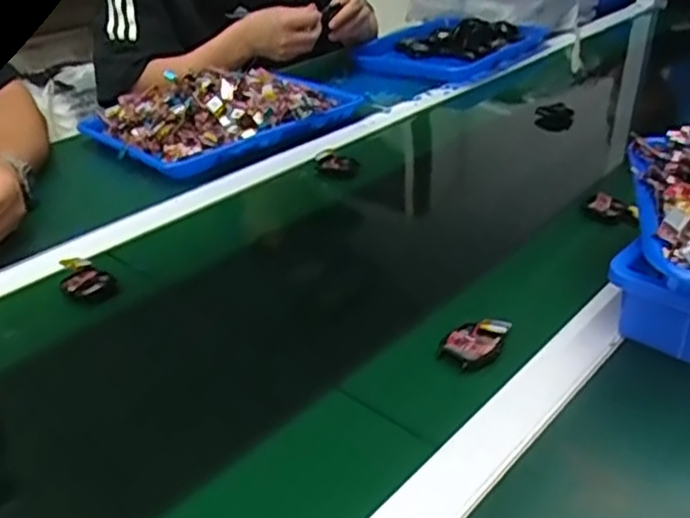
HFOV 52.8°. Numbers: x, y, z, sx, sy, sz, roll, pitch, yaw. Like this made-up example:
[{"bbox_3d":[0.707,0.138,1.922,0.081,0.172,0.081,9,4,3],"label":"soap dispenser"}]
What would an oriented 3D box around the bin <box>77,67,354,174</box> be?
[{"bbox_3d":[-0.162,-0.209,0.953,0.337,0.069,0.219,-24,36,-32],"label":"bin"}]

